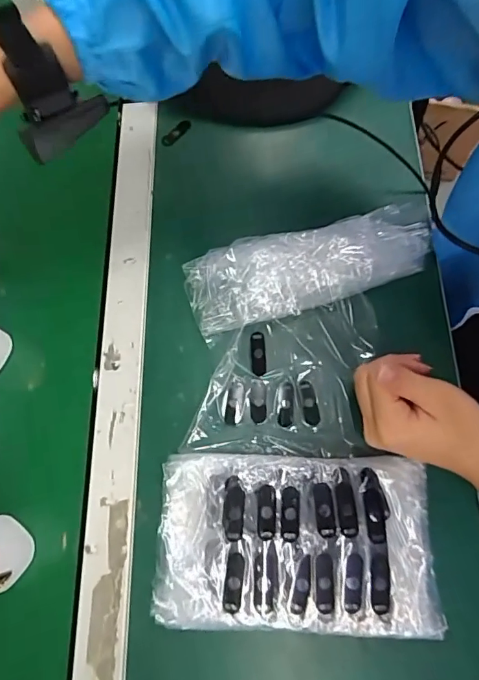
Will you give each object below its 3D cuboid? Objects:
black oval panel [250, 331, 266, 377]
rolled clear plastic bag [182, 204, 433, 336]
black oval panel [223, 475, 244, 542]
[{"bbox_3d":[0.017,0.013,0.423,0.013,0.004,0.039,-3,92,0],"label":"black oval panel"},{"bbox_3d":[0.066,-0.070,0.436,0.229,0.048,0.074,-14,70,-3],"label":"rolled clear plastic bag"},{"bbox_3d":[-0.005,0.133,0.357,0.015,0.008,0.047,1,70,2],"label":"black oval panel"}]

